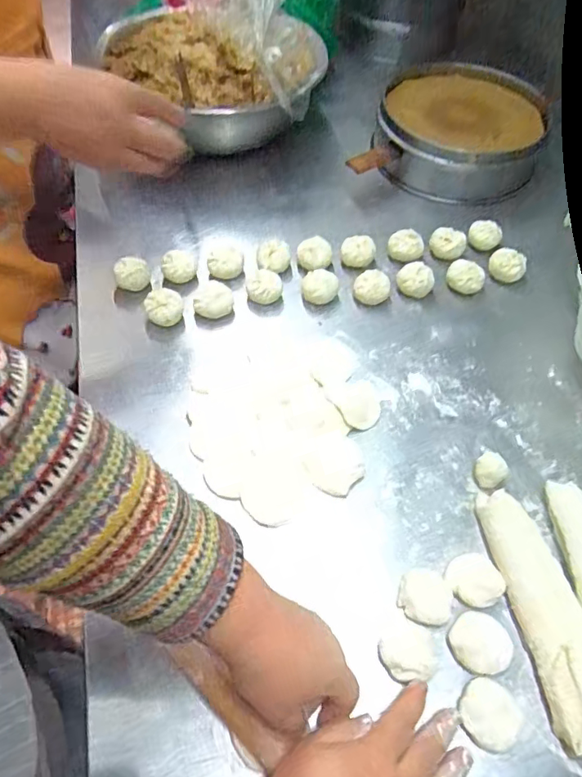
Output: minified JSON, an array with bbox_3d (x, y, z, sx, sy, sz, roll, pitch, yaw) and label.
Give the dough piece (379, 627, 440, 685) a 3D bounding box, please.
[{"bbox_3d":[0.093,0.207,0.405,0.043,0.015,0.037,-5,57,-4],"label":"dough piece"}]

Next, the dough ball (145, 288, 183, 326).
[{"bbox_3d":[-0.140,-0.087,0.576,0.038,0.036,0.032,-19,59,-13],"label":"dough ball"}]

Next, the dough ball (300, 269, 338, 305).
[{"bbox_3d":[0.033,-0.116,0.606,0.042,0.034,0.038,1,57,0],"label":"dough ball"}]

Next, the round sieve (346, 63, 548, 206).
[{"bbox_3d":[0.221,-0.371,0.749,0.236,0.081,0.240,0,57,0],"label":"round sieve"}]

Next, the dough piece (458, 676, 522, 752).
[{"bbox_3d":[0.145,0.238,0.381,0.039,0.014,0.044,-19,59,-12],"label":"dough piece"}]

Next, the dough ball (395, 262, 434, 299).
[{"bbox_3d":[0.146,-0.126,0.618,0.042,0.034,0.038,8,57,5],"label":"dough ball"}]

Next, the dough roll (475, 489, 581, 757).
[{"bbox_3d":[0.203,0.174,0.418,0.050,0.029,0.189,-10,57,-7],"label":"dough roll"}]

